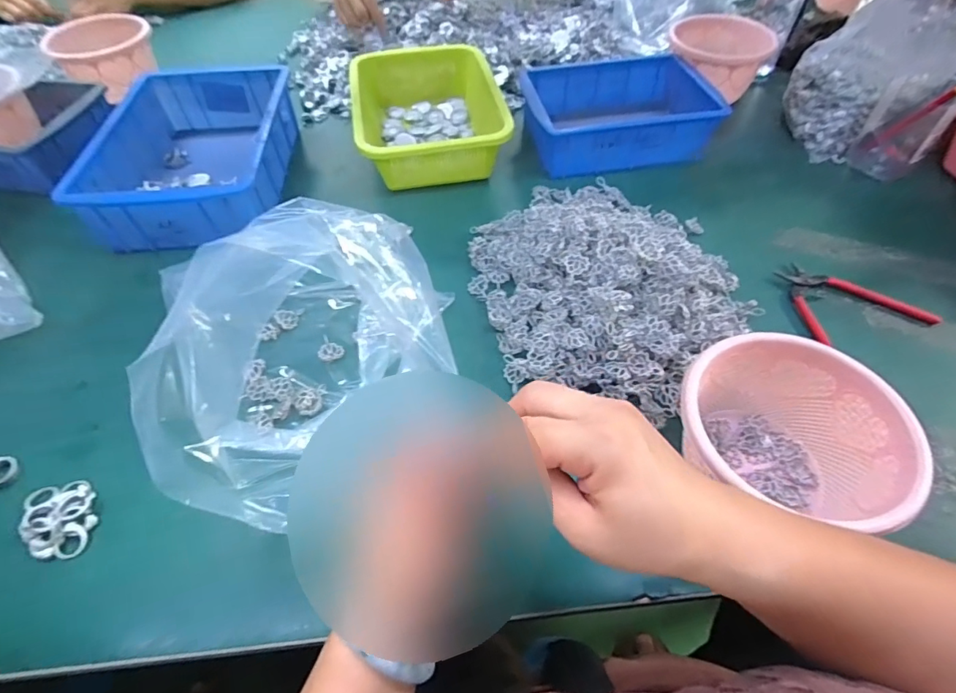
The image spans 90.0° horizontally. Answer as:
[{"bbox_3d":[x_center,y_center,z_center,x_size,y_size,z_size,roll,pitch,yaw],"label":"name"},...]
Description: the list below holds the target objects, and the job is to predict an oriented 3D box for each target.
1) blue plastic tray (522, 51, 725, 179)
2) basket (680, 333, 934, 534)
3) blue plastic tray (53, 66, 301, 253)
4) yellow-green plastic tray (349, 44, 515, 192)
[{"bbox_3d":[0.194,-0.327,0.680,0.250,0.075,0.181,-7,53,-4],"label":"blue plastic tray"},{"bbox_3d":[0.223,0.069,0.364,0.145,0.089,0.129,11,54,9],"label":"basket"},{"bbox_3d":[-0.362,-0.255,0.625,0.206,0.079,0.294,-6,53,-3],"label":"blue plastic tray"},{"bbox_3d":[-0.076,-0.343,0.688,0.188,0.080,0.287,-9,54,-6],"label":"yellow-green plastic tray"}]

